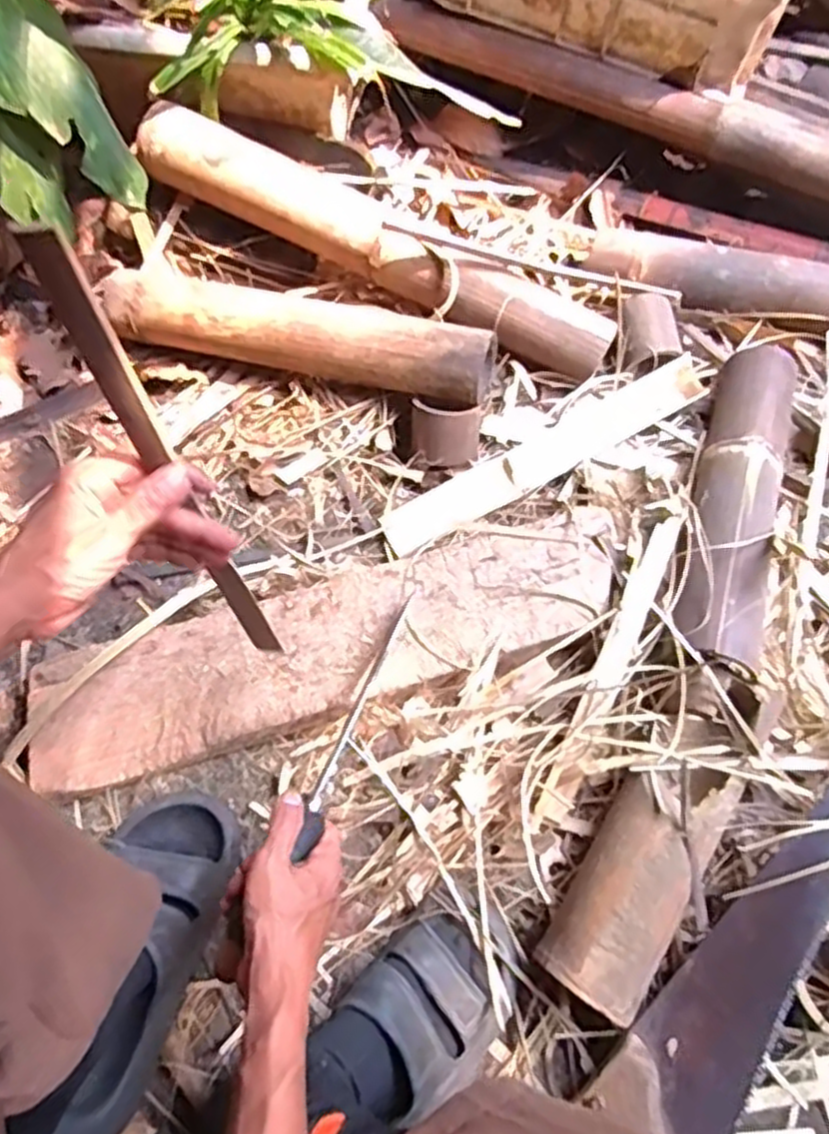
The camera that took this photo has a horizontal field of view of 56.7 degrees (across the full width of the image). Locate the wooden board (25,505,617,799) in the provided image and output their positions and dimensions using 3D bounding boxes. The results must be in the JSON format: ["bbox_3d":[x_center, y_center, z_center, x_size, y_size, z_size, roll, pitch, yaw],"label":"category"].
[{"bbox_3d":[-0.070,0.066,0.696,0.530,0.037,0.128,-18,66,-10],"label":"wooden board"}]

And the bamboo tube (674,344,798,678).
[{"bbox_3d":[0.314,-0.074,0.736,0.083,0.066,0.382,21,65,8],"label":"bamboo tube"}]

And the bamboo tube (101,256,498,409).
[{"bbox_3d":[-0.134,-0.260,0.829,0.440,0.104,0.092,18,65,7],"label":"bamboo tube"}]

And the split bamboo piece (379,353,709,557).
[{"bbox_3d":[0.141,-0.119,0.811,0.381,0.012,0.050,-29,80,-11],"label":"split bamboo piece"}]

